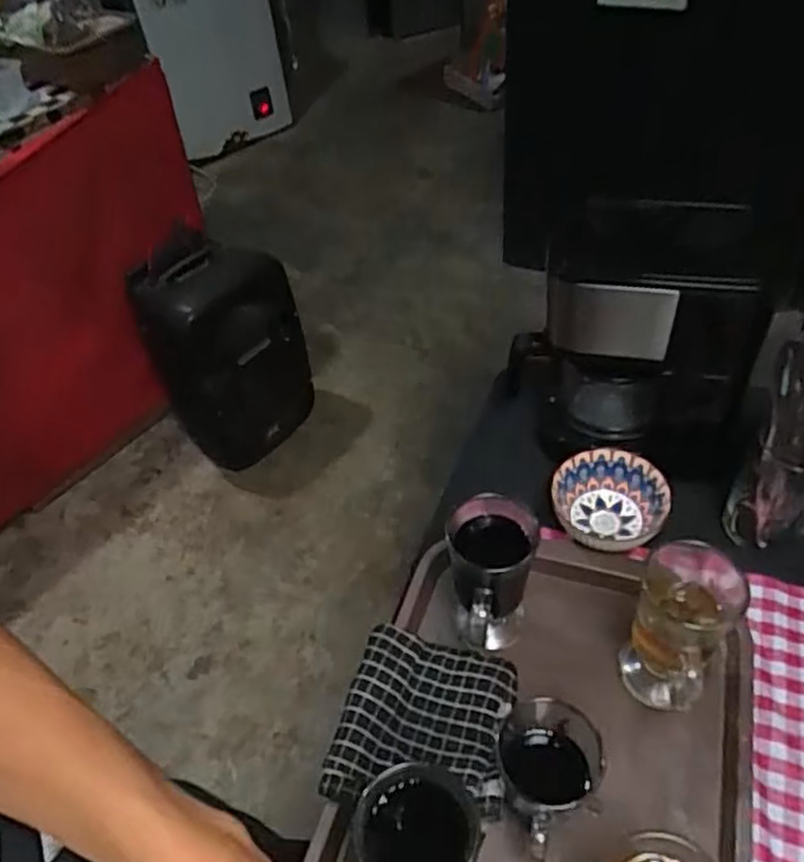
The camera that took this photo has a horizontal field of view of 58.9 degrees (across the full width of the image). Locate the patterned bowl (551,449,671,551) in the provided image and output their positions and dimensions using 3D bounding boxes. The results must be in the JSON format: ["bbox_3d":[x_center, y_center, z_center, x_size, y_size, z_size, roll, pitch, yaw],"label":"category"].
[{"bbox_3d":[0.204,0.072,0.706,0.106,0.050,0.099,-3,46,4],"label":"patterned bowl"}]

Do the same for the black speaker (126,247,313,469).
[{"bbox_3d":[-0.372,-0.137,1.561,0.315,0.458,0.200,-18,47,-11],"label":"black speaker"}]

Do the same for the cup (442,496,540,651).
[{"bbox_3d":[0.081,0.133,0.616,0.067,0.162,0.075,-16,46,-9],"label":"cup"}]

